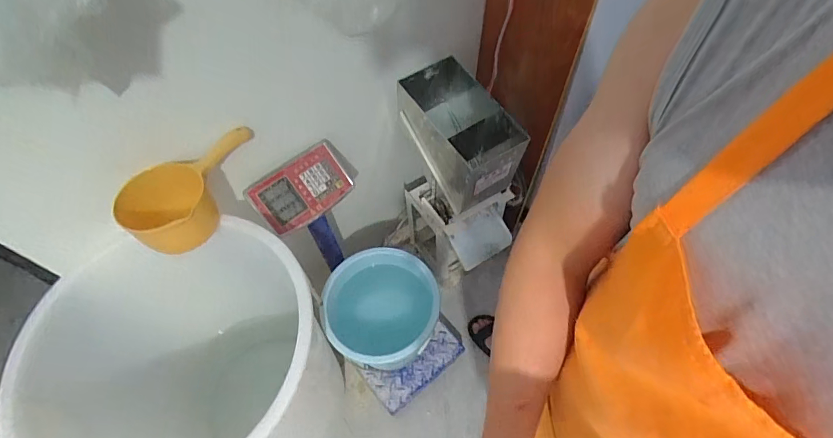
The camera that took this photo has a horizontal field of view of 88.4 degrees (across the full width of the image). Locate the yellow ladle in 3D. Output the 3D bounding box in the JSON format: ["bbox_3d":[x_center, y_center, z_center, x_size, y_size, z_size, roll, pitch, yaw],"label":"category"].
[{"bbox_3d":[-0.453,-0.052,0.908,0.302,0.122,0.146,-38,64,-19],"label":"yellow ladle"}]

